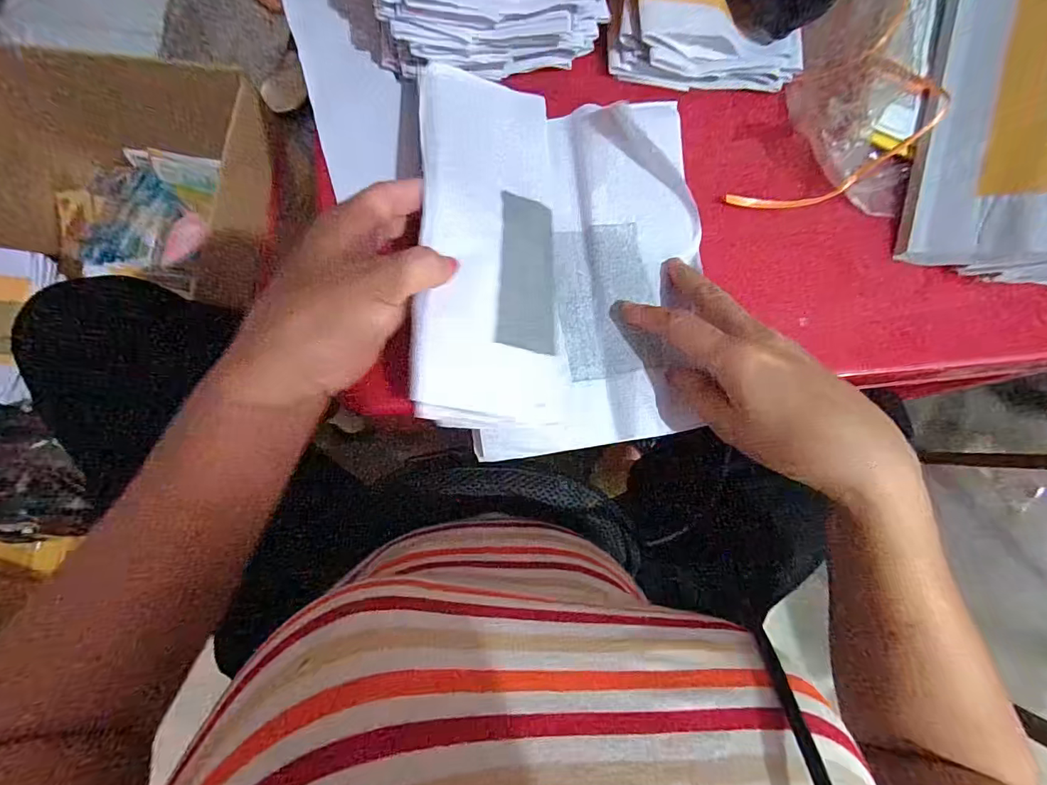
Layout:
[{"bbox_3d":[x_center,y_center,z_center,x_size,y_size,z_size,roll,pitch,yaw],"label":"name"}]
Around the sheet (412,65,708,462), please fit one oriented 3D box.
[{"bbox_3d":[0.024,-0.089,0.309,0.181,0.030,0.249,3,81,-19],"label":"sheet"}]

